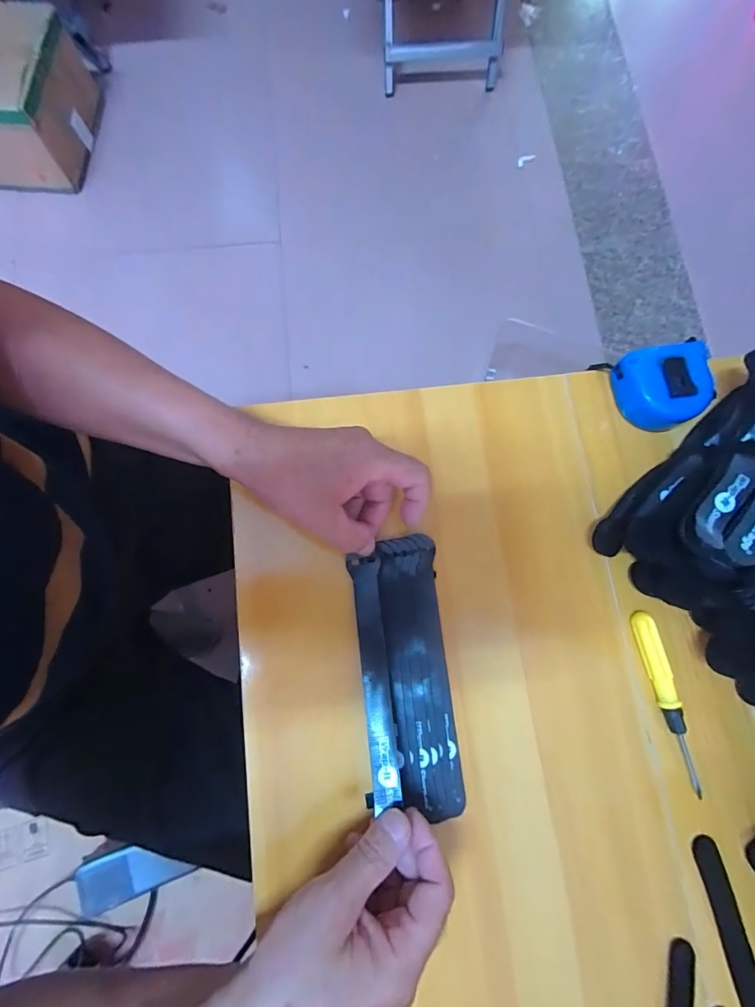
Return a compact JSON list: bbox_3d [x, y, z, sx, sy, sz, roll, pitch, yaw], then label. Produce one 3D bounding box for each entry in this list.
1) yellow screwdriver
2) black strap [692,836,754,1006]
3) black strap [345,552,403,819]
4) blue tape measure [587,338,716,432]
[{"bbox_3d":[0.218,0.147,0.318,0.014,0.014,0.128,-14,78,-4],"label":"yellow screwdriver"},{"bbox_3d":[0.253,0.333,0.283,0.020,0.011,0.193,-12,77,-3],"label":"black strap"},{"bbox_3d":[-0.002,0.126,0.317,0.022,0.029,0.168,-6,75,-2],"label":"black strap"},{"bbox_3d":[0.239,-0.098,0.359,0.078,0.035,0.065,-9,77,-3],"label":"blue tape measure"}]

